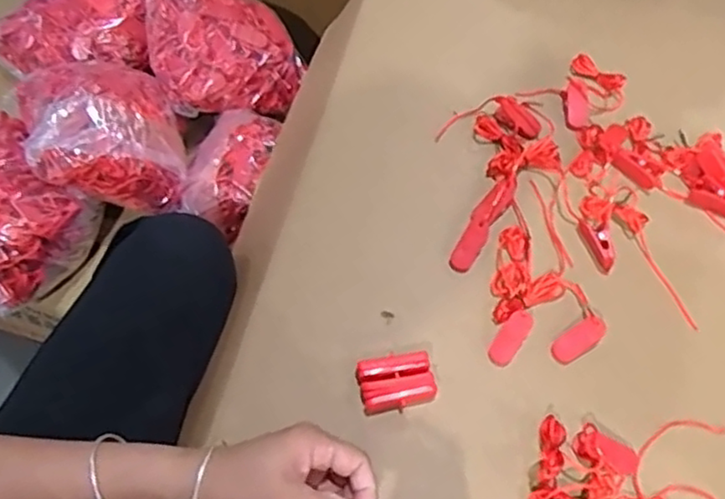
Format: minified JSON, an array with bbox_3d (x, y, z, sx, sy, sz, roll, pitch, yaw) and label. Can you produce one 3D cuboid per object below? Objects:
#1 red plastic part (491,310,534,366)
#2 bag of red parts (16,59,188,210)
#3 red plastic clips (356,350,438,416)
[{"bbox_3d":[0.127,0.076,0.569,0.020,0.005,0.050,33,90,15],"label":"red plastic part"},{"bbox_3d":[-0.310,-0.148,0.783,0.166,0.100,0.202,-20,66,-10],"label":"bag of red parts"},{"bbox_3d":[0.028,0.111,0.560,0.061,0.018,0.044,-12,66,-3],"label":"red plastic clips"}]

